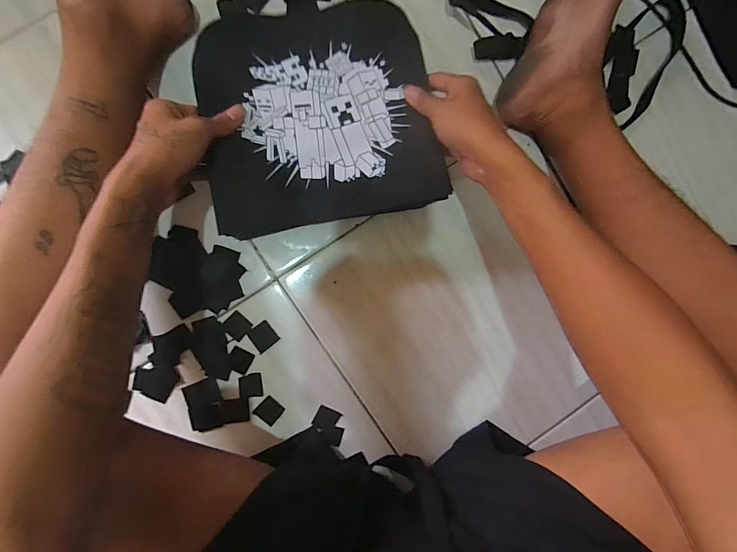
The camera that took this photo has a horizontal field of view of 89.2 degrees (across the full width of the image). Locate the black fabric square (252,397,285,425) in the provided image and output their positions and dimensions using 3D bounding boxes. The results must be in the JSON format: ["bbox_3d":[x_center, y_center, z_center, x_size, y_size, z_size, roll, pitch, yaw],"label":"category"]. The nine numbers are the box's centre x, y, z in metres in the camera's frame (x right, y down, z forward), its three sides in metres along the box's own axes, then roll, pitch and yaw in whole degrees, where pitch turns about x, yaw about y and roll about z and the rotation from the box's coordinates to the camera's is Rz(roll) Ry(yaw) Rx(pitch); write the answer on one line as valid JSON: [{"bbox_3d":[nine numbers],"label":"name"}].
[{"bbox_3d":[-0.132,0.179,0.497,0.031,0.005,0.029,40,89,-6],"label":"black fabric square"}]

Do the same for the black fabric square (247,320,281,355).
[{"bbox_3d":[-0.139,0.080,0.491,0.033,0.004,0.033,-37,96,-2],"label":"black fabric square"}]

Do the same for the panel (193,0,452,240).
[{"bbox_3d":[-0.053,-0.179,0.411,0.248,0.032,0.234,-12,94,-5],"label":"panel"}]

